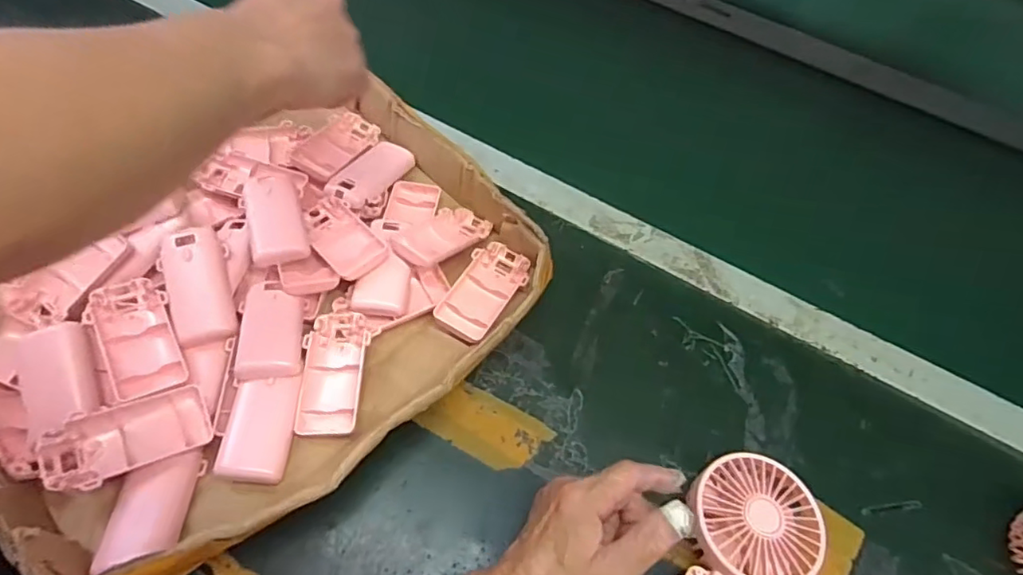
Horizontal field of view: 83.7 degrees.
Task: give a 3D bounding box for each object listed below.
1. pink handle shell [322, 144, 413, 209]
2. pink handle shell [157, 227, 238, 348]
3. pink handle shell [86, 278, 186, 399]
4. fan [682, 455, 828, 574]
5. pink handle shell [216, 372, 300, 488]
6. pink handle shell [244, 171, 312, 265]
[{"bbox_3d":[-0.130,-0.106,0.530,0.042,0.018,0.090,28,60,13],"label":"pink handle shell"},{"bbox_3d":[-0.244,-0.002,0.441,0.043,0.015,0.093,-15,78,-13],"label":"pink handle shell"},{"bbox_3d":[-0.272,0.033,0.412,0.047,0.011,0.096,-21,63,-17],"label":"pink handle shell"},{"bbox_3d":[0.137,0.193,0.372,0.082,0.029,0.183,34,68,16],"label":"fan"},{"bbox_3d":[-0.175,0.099,0.399,0.042,0.016,0.070,2,58,-3],"label":"pink handle shell"},{"bbox_3d":[-0.198,-0.057,0.479,0.042,0.024,0.089,-16,62,-15],"label":"pink handle shell"}]

